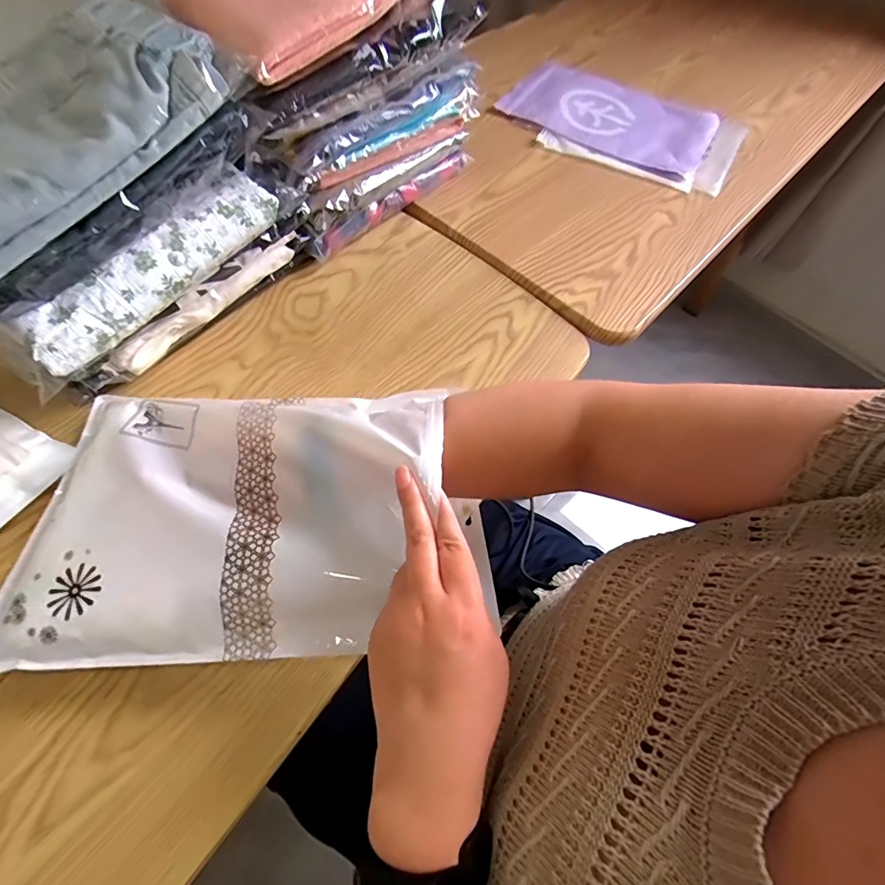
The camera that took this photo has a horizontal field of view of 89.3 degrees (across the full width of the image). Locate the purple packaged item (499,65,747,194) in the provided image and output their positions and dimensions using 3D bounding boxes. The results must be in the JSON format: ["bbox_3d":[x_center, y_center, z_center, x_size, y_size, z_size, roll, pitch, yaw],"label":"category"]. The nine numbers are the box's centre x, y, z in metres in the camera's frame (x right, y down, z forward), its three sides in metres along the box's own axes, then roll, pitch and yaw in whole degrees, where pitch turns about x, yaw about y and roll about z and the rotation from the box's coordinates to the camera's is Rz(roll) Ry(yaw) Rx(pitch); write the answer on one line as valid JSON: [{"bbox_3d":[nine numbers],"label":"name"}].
[{"bbox_3d":[0.276,-0.506,0.707,0.361,0.023,0.233,27,63,10],"label":"purple packaged item"}]

